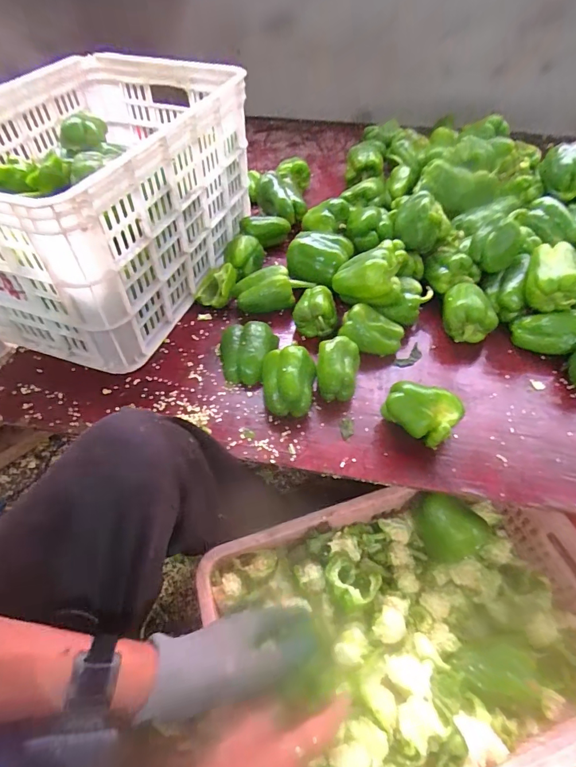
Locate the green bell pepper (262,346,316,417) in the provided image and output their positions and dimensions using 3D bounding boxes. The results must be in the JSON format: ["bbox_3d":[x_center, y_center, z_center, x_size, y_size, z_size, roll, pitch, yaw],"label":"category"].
[{"bbox_3d":[0.001,-0.003,0.615,0.078,0.067,0.094,-1,52,0],"label":"green bell pepper"}]

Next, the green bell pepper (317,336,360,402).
[{"bbox_3d":[0.074,-0.020,0.630,0.060,0.065,0.081,6,53,6],"label":"green bell pepper"}]

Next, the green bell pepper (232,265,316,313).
[{"bbox_3d":[-0.027,-0.166,0.737,0.132,0.053,0.055,-7,53,-5],"label":"green bell pepper"}]

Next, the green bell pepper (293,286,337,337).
[{"bbox_3d":[0.046,-0.118,0.710,0.073,0.061,0.073,2,52,2],"label":"green bell pepper"}]

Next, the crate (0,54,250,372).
[{"bbox_3d":[-0.322,-0.316,0.722,0.371,0.290,0.491,18,55,14],"label":"crate"}]

